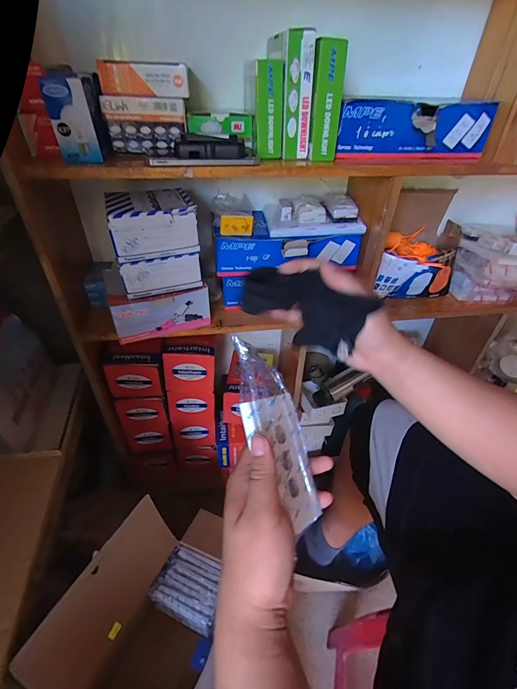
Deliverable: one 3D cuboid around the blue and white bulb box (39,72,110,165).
[{"bbox_3d":[-0.265,-0.334,0.490,0.058,0.102,0.067,-1,40,-5],"label":"blue and white bulb box"}]

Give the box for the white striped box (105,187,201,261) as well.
[{"bbox_3d":[-0.187,-0.217,0.589,0.140,0.077,0.124,-11,41,-16],"label":"white striped box"}]

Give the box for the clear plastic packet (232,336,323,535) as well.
[{"bbox_3d":[0.018,0.079,0.310,0.011,0.175,0.067,-21,-5,35],"label":"clear plastic packet"}]

